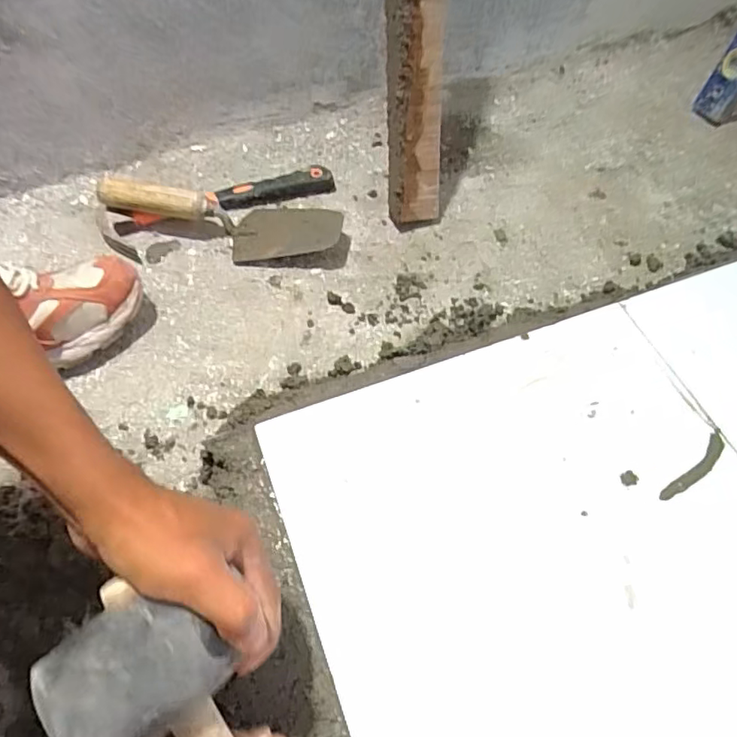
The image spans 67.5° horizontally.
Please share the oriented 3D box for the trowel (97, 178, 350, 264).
[{"bbox_3d":[-0.177,-0.178,0.652,0.295,0.052,0.086,4,59,3],"label":"trowel"}]

